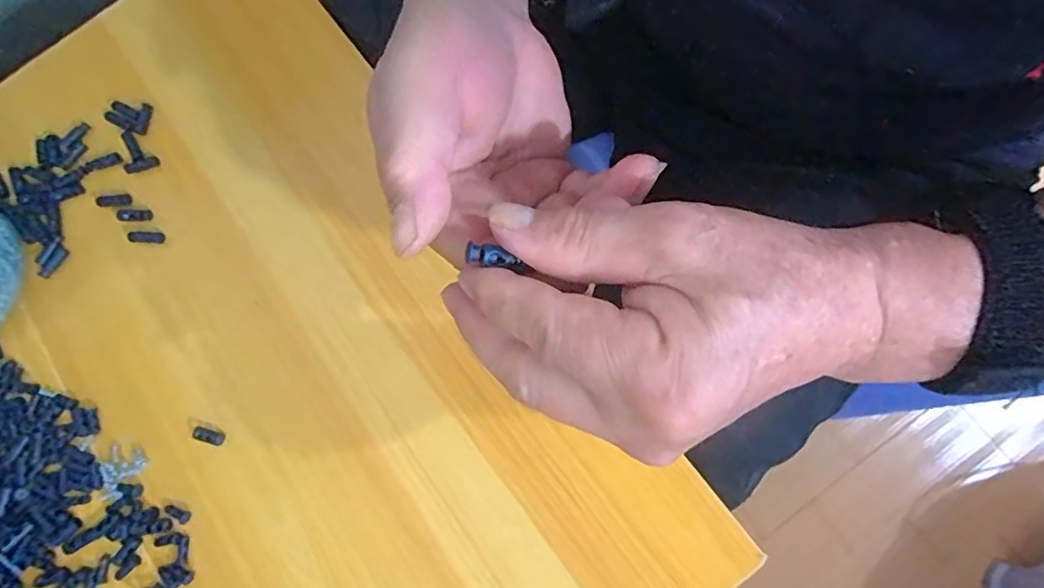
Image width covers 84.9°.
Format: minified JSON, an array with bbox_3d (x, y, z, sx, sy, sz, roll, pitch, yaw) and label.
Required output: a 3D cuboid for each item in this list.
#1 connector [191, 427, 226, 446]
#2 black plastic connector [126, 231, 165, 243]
[{"bbox_3d":[-0.200,0.090,0.363,0.021,0.004,0.008,13,79,8],"label":"connector"},{"bbox_3d":[-0.265,-0.040,0.402,0.024,0.004,0.009,0,77,5],"label":"black plastic connector"}]

